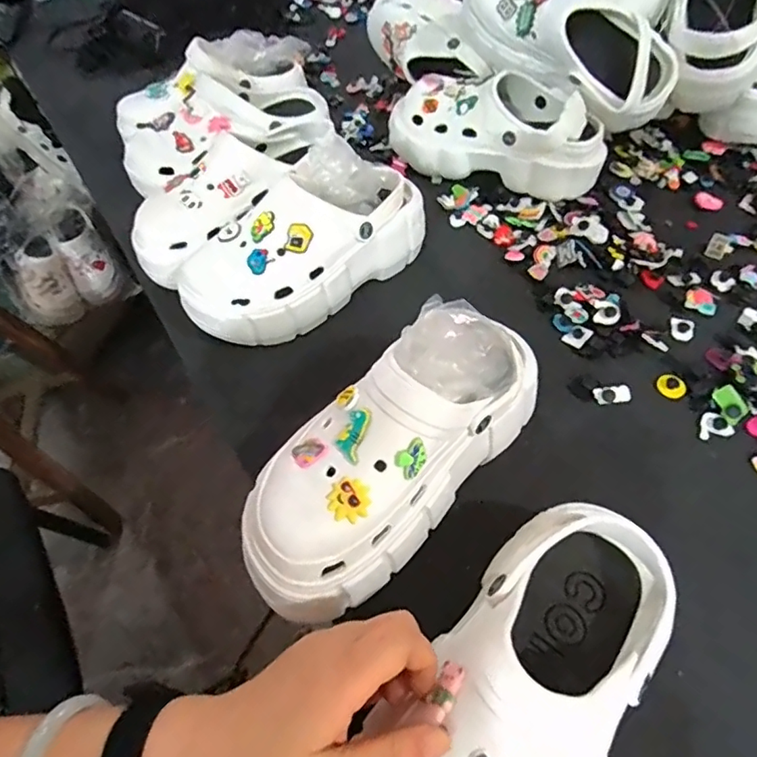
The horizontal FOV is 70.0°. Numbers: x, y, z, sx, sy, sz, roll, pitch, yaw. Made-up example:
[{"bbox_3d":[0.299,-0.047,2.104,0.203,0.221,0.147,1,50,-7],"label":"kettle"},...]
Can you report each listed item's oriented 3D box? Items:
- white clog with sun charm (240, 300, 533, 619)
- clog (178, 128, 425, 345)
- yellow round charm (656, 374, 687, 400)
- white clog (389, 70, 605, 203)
[{"bbox_3d":[0.011,0.040,0.374,0.101,0.116,0.254,37,64,25],"label":"white clog with sun charm"},{"bbox_3d":[-0.069,-0.137,0.521,0.254,0.119,0.100,-34,60,-20],"label":"clog"},{"bbox_3d":[0.263,0.007,0.485,0.022,0.006,0.025,-35,60,-20],"label":"yellow round charm"},{"bbox_3d":[0.133,-0.298,0.644,0.268,0.086,0.111,20,58,16],"label":"white clog"}]

